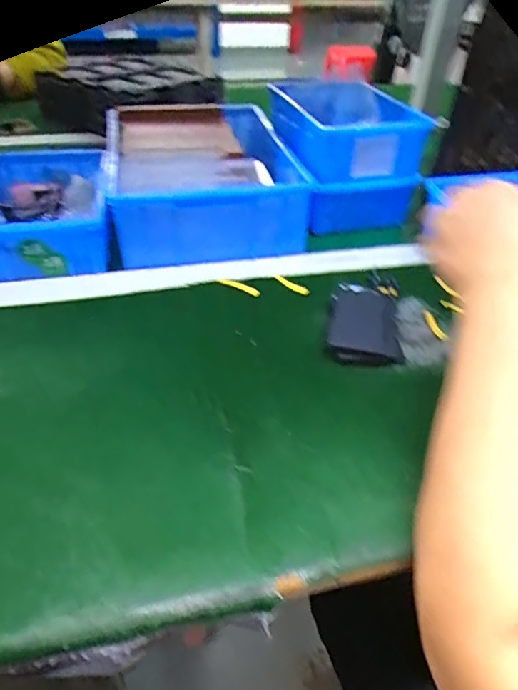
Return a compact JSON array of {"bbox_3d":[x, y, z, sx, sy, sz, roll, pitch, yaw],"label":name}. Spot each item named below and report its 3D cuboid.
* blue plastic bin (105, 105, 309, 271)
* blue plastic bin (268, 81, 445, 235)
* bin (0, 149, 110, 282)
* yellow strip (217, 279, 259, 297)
[{"bbox_3d":[-0.068,-0.216,0.600,0.205,0.102,0.341,-6,42,-9],"label":"blue plastic bin"},{"bbox_3d":[0.100,-0.250,0.617,0.145,0.121,0.204,-6,42,-8],"label":"blue plastic bin"},{"bbox_3d":[-0.240,-0.147,0.547,0.139,0.081,0.211,-9,42,-12],"label":"bin"},{"bbox_3d":[-0.020,-0.059,0.489,0.048,0.004,0.009,19,44,19],"label":"yellow strip"}]

